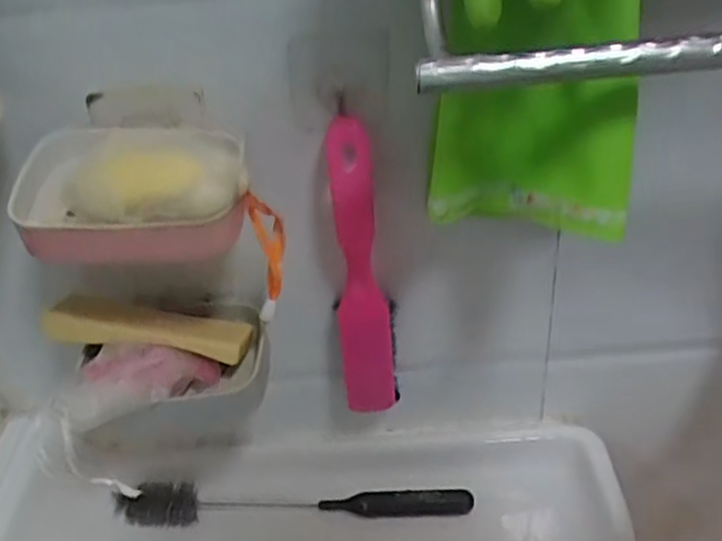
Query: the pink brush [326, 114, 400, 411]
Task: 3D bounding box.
[{"bbox_3d":[0.001,0.008,0.501,0.040,0.235,0.034,-5,35,1],"label":"pink brush"}]

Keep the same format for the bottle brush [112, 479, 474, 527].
[{"bbox_3d":[-0.055,0.189,0.595,0.287,0.031,0.030,-4,35,2],"label":"bottle brush"}]

